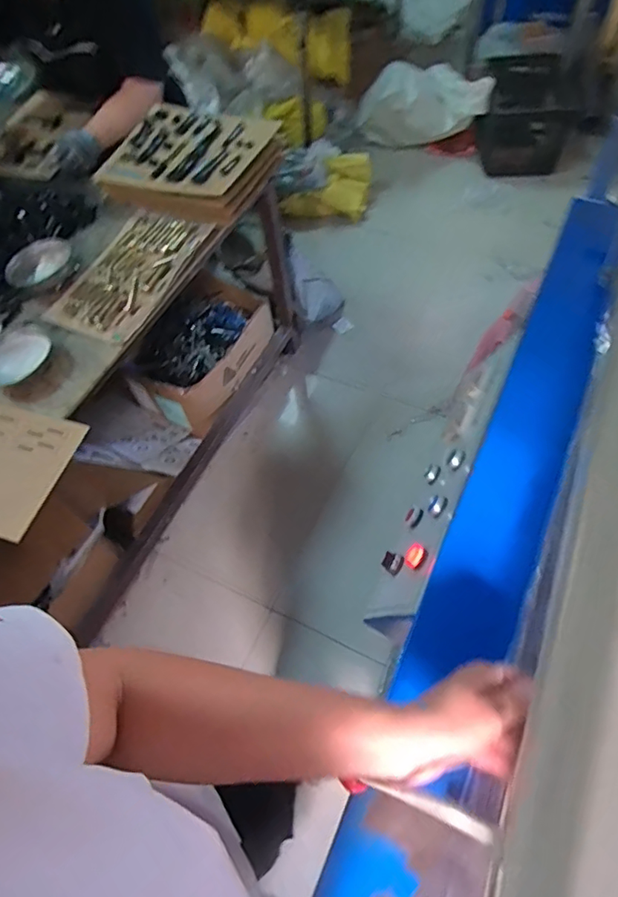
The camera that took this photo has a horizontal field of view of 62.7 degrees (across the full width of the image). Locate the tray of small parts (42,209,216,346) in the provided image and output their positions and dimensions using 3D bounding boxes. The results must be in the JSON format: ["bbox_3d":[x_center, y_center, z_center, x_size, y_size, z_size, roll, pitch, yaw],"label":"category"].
[{"bbox_3d":[-0.395,-0.393,1.123,0.210,0.035,0.369,17,62,22],"label":"tray of small parts"}]

